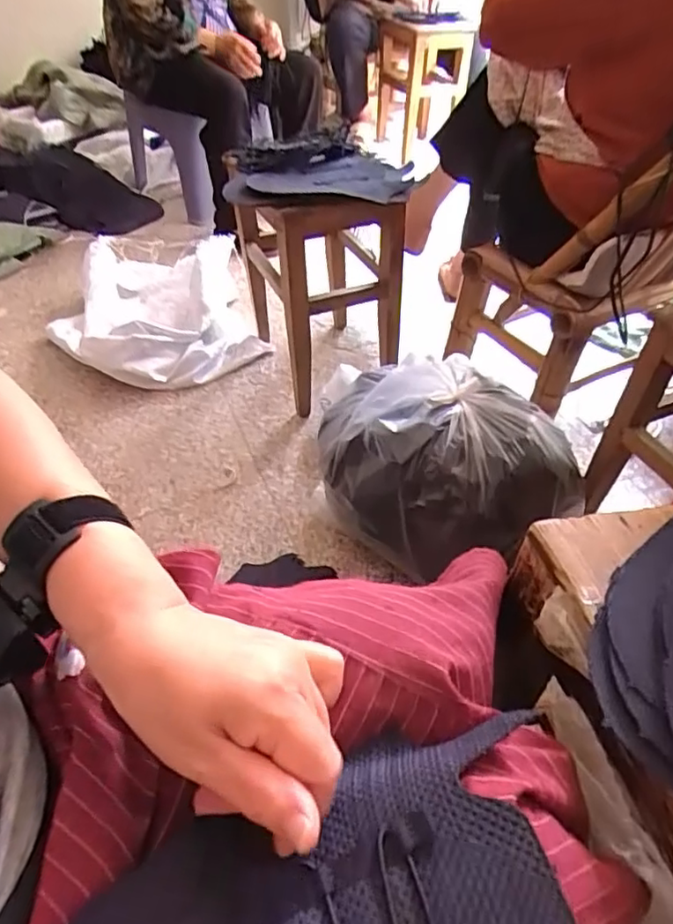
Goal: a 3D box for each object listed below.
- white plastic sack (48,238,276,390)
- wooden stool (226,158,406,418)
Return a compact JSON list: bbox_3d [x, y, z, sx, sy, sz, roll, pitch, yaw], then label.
[{"bbox_3d":[-0.414,-0.347,1.346,0.426,0.146,0.449,-16,46,-15],"label":"white plastic sack"},{"bbox_3d":[-0.057,-0.351,1.157,0.270,0.422,0.358,-15,46,-14],"label":"wooden stool"}]

